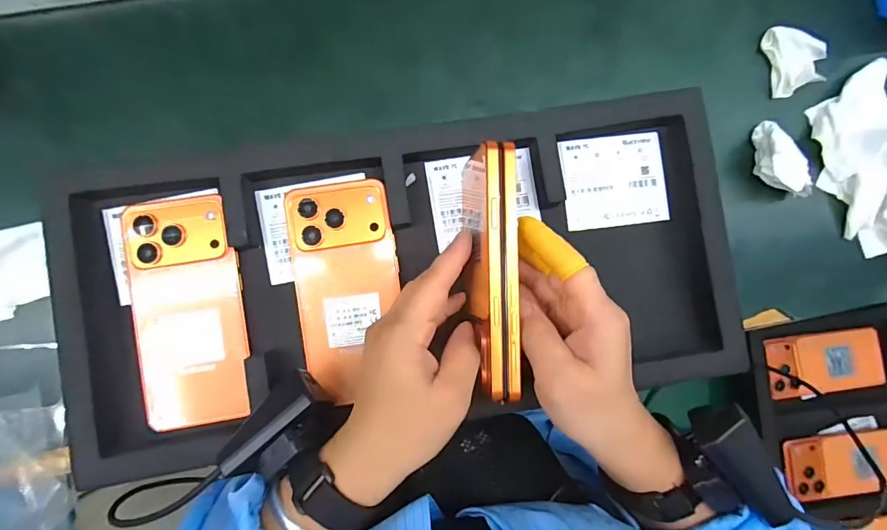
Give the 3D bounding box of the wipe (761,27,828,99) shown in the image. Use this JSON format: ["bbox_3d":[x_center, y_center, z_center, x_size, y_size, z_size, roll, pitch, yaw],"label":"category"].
[{"bbox_3d":[0.293,-0.172,0.360,0.044,0.017,0.056,-14,87,-5],"label":"wipe"}]

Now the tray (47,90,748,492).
[{"bbox_3d":[-0.024,0.005,0.324,0.472,0.039,0.219,-10,87,-5],"label":"tray"}]

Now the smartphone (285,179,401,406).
[{"bbox_3d":[-0.070,0.017,0.327,0.076,0.016,0.154,-10,87,-5],"label":"smartphone"}]

